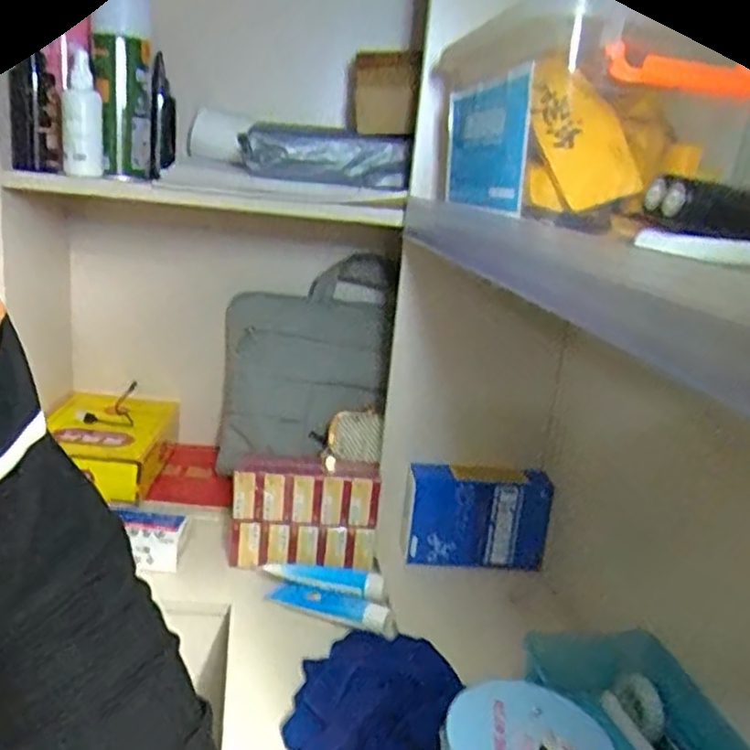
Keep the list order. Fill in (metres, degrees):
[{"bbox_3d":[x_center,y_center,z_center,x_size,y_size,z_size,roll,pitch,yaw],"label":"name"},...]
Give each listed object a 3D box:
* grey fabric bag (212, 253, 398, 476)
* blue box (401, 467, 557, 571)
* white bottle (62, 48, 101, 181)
[{"bbox_3d":[-0.095,-0.013,0.922,0.208,0.276,0.046,5,0,2],"label":"grey fabric bag"},{"bbox_3d":[0.117,0.166,0.820,0.168,0.124,0.048,7,-6,3],"label":"blue box"},{"bbox_3d":[-0.308,-0.272,0.734,0.035,0.123,0.029,-1,18,-21],"label":"white bottle"}]

